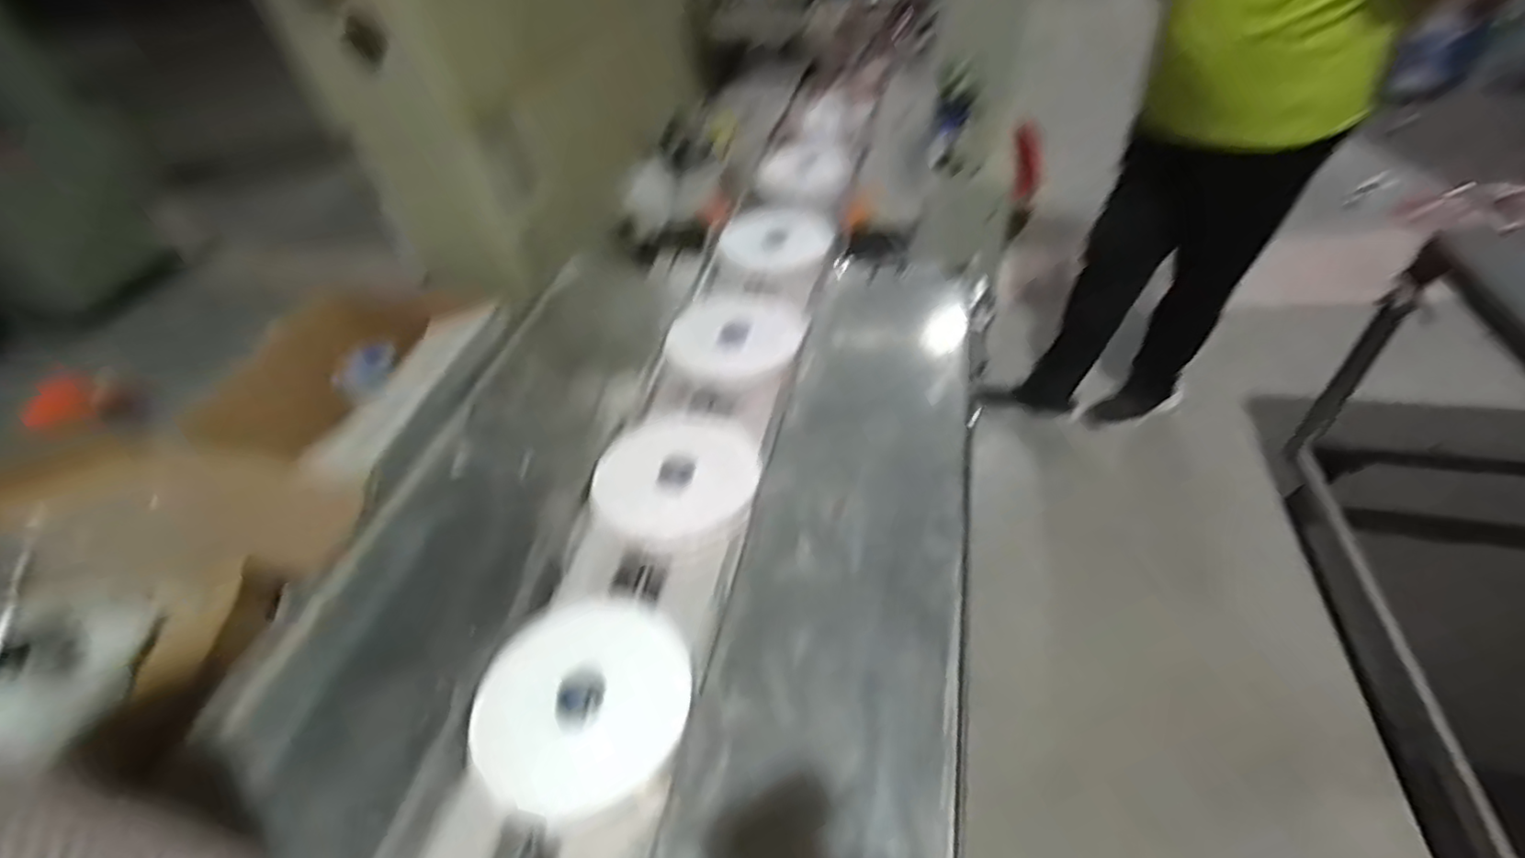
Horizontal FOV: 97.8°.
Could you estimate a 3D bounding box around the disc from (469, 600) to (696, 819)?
[{"bbox_3d":[-0.153,0.219,0.564,0.175,0.022,0.169,-3,46,3],"label":"disc"}]

